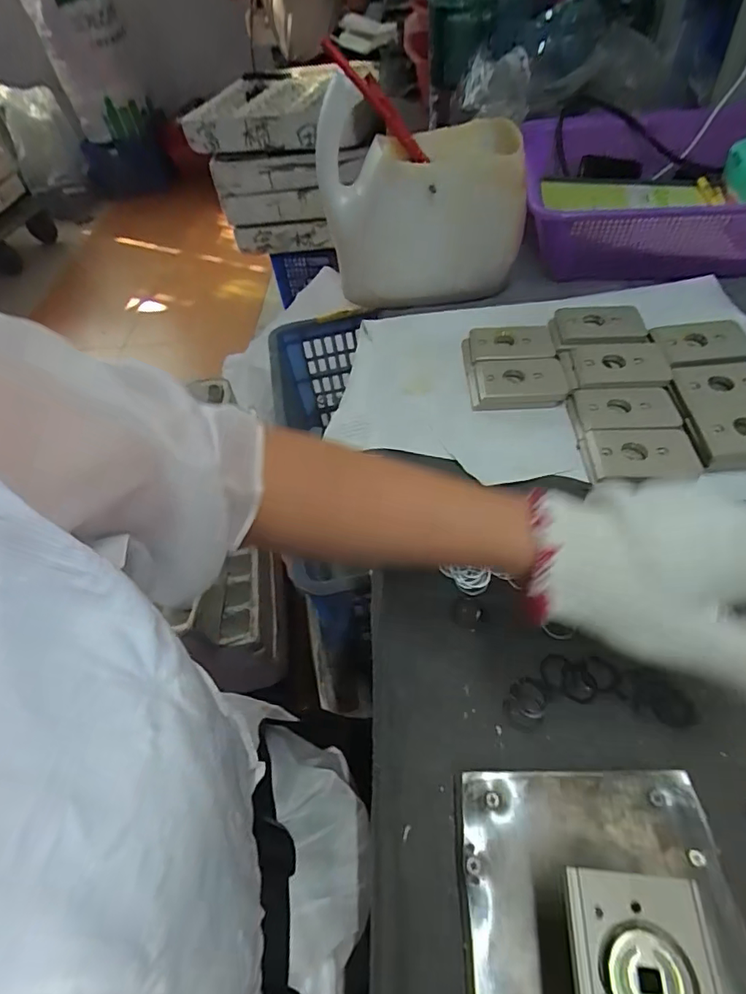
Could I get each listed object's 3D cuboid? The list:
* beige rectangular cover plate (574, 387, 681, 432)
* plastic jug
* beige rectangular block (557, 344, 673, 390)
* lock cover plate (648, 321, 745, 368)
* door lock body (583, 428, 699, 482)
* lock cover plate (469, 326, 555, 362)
[{"bbox_3d":[0.215,-0.074,0.442,0.076,0.009,0.049,-2,52,6],"label":"beige rectangular cover plate"},{"bbox_3d":[0.054,-0.310,0.539,0.199,0.185,0.108,5,53,12],"label":"plastic jug"},{"bbox_3d":[0.216,-0.117,0.466,0.085,0.010,0.049,0,52,8],"label":"beige rectangular block"},{"bbox_3d":[0.297,-0.139,0.471,0.075,0.007,0.057,-7,51,3],"label":"lock cover plate"},{"bbox_3d":[0.211,-0.032,0.415,0.077,0.018,0.049,-4,51,5],"label":"door lock body"},{"bbox_3d":[0.133,-0.145,0.504,0.075,0.017,0.052,-1,52,7],"label":"lock cover plate"}]

